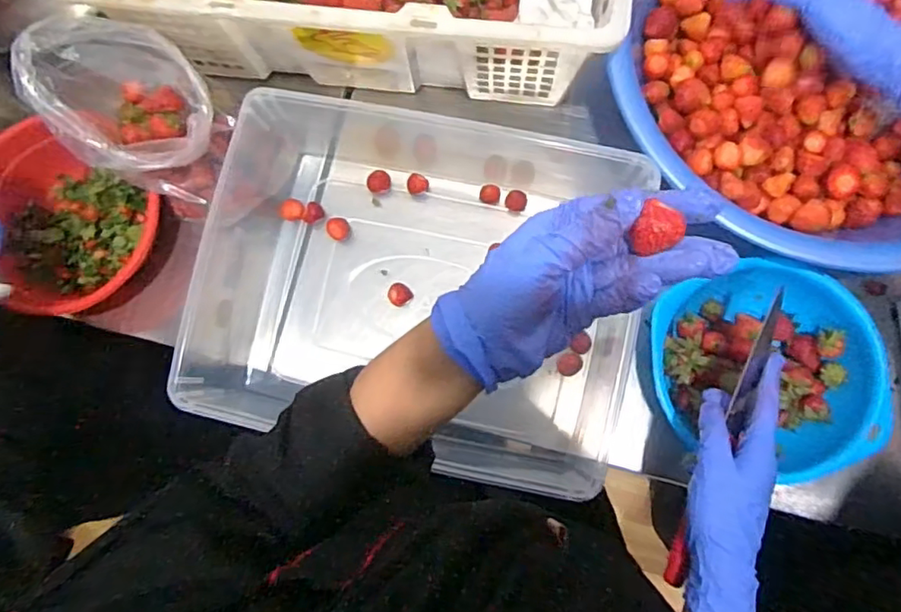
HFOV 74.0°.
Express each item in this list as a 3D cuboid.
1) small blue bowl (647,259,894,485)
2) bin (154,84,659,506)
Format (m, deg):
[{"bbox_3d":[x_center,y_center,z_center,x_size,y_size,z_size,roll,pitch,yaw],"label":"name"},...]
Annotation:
[{"bbox_3d":[0.278,0.062,0.540,0.175,0.075,0.191,-1,83,4],"label":"small blue bowl"},{"bbox_3d":[-0.039,-0.039,0.556,0.399,0.125,0.312,10,84,6],"label":"bin"}]

